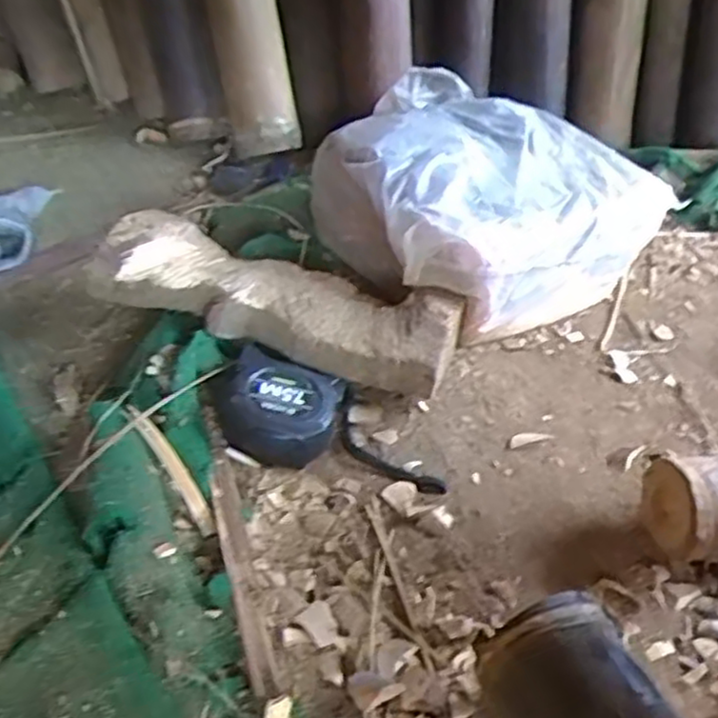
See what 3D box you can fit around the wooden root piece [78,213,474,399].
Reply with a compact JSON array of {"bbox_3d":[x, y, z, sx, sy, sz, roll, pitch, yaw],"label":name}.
[{"bbox_3d":[-0.063,-0.043,0.610,0.289,0.083,0.108,14,39,10],"label":"wooden root piece"}]

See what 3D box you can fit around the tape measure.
[{"bbox_3d":[-0.022,0.043,0.538,0.180,0.042,0.090,14,39,8],"label":"tape measure"}]

